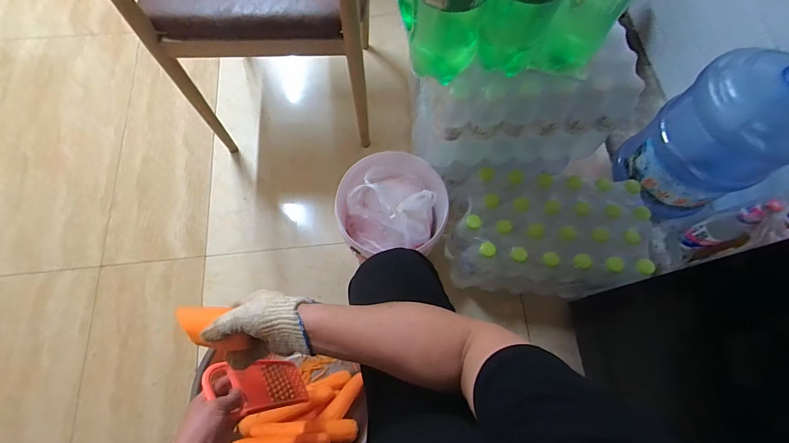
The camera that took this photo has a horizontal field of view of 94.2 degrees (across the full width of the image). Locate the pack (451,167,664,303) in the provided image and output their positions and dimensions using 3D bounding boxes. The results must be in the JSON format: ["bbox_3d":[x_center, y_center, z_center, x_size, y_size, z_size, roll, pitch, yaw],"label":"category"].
[{"bbox_3d":[0.335,0.031,0.887,0.391,0.243,0.259,7,70,3],"label":"pack"}]

